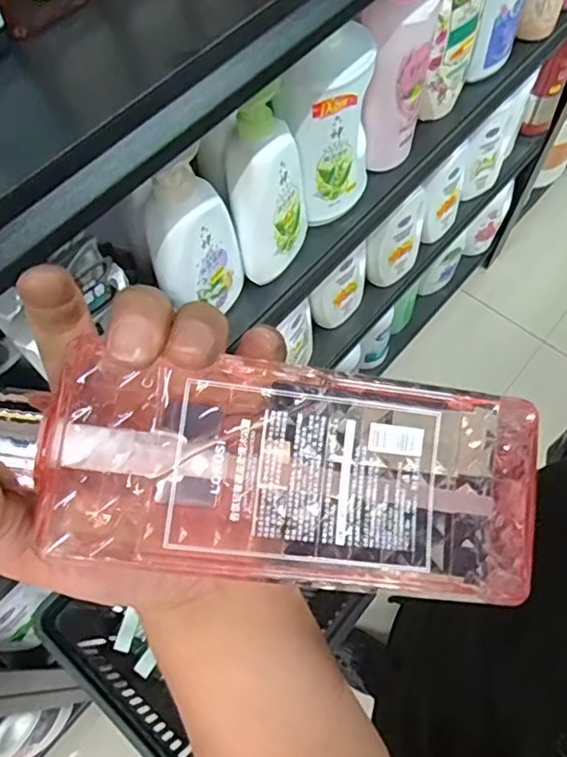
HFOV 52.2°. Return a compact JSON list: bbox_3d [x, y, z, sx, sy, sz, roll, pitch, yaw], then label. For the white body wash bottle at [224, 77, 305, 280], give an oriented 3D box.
[{"bbox_3d":[-0.019,-0.197,0.626,0.061,0.192,0.102,22,67,11],"label":"white body wash bottle"}]

